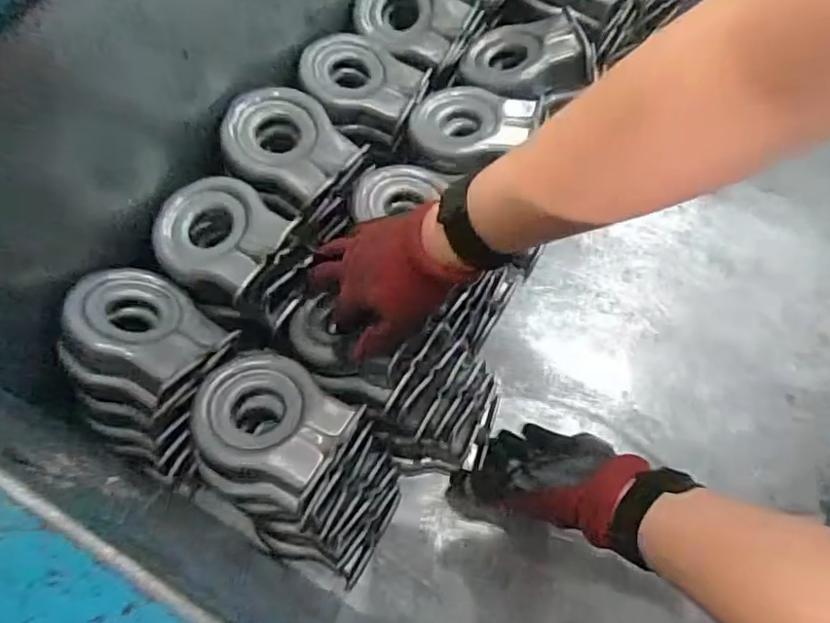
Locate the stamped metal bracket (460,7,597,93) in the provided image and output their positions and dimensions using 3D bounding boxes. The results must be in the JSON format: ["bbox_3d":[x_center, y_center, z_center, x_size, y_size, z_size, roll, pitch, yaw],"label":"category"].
[{"bbox_3d":[0.114,-0.264,0.610,0.129,0.029,0.086,-1,63,1],"label":"stamped metal bracket"}]

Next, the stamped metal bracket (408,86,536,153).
[{"bbox_3d":[0.053,-0.183,0.576,0.115,0.024,0.086,6,64,5],"label":"stamped metal bracket"}]

